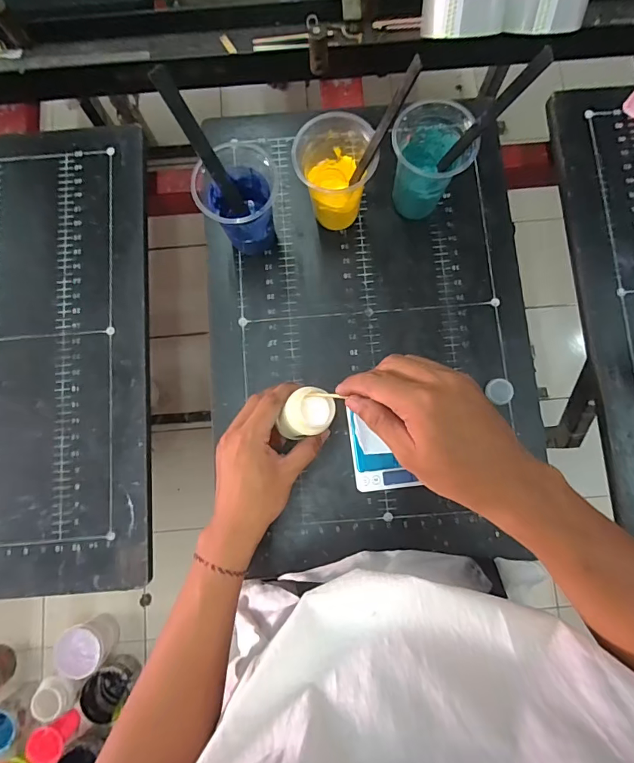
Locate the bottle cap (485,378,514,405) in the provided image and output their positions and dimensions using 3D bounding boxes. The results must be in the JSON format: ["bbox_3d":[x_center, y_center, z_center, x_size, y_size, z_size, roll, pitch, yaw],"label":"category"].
[{"bbox_3d":[0.222,0.012,0.525,0.032,0.008,0.029,24,82,4],"label":"bottle cap"}]

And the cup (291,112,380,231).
[{"bbox_3d":[0.021,-0.253,0.513,0.110,0.116,0.093,44,85,6],"label":"cup"}]

